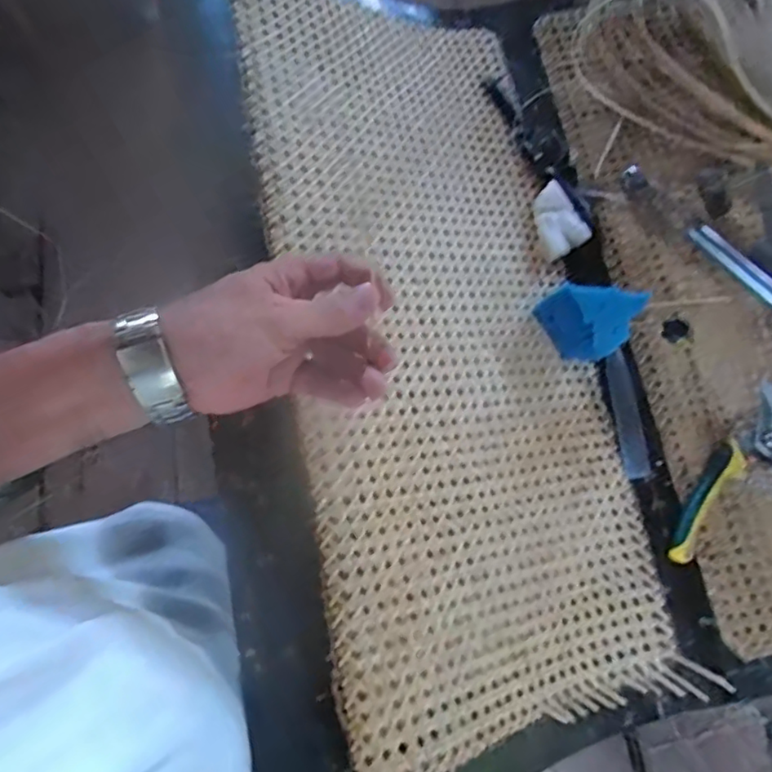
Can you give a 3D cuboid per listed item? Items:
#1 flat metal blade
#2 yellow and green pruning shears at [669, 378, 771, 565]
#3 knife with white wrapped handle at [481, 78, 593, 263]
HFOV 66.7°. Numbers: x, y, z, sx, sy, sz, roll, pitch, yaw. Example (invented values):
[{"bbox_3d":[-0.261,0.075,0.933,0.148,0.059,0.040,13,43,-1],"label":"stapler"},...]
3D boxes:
[{"bbox_3d":[0.230,0.027,0.560,0.025,0.004,0.120,-6,76,2],"label":"flat metal blade"},{"bbox_3d":[0.341,0.085,0.528,0.131,0.020,0.176,16,76,3],"label":"yellow and green pruning shears"},{"bbox_3d":[0.160,-0.236,0.612,0.057,0.014,0.219,-15,76,-4],"label":"knife with white wrapped handle"}]

